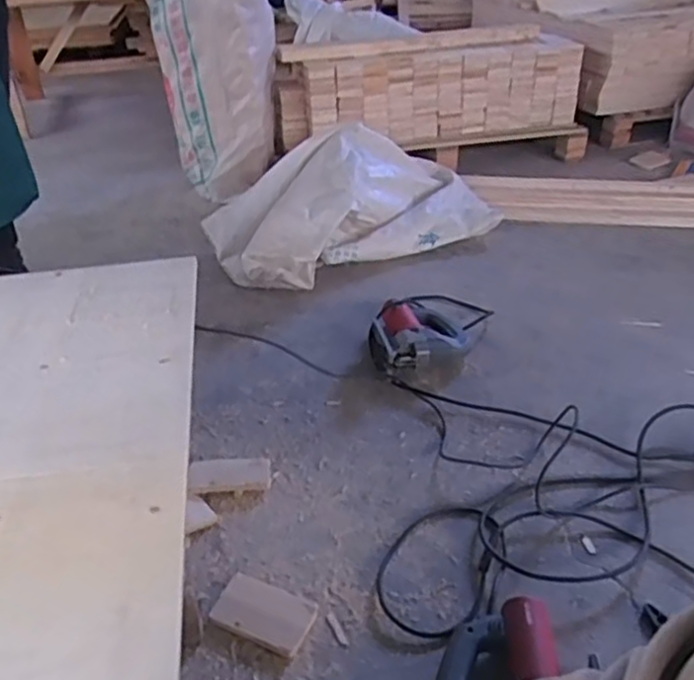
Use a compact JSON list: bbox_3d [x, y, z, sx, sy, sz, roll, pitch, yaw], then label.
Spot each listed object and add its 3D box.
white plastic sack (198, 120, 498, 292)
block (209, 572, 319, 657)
[{"bbox_3d":[0.023,-0.405,1.940,0.772,0.295,0.354,-17,36,-23],"label":"white plastic sack"},{"bbox_3d":[-0.120,0.399,1.026,0.145,0.012,0.090,13,36,22],"label":"block"}]

